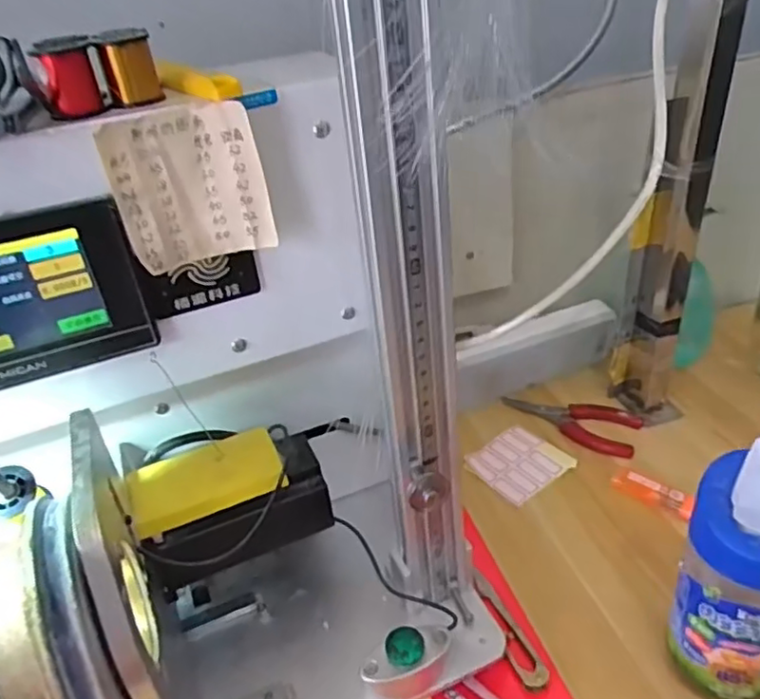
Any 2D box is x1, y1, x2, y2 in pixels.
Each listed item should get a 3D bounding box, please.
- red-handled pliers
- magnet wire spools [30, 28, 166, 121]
[{"bbox_3d":[0.178,0.064,0.607,0.126,0.008,0.056,18,40,35],"label":"red-handled pliers"},{"bbox_3d":[-0.133,-0.131,0.307,0.023,0.033,0.051,22,42,39],"label":"magnet wire spools"}]

